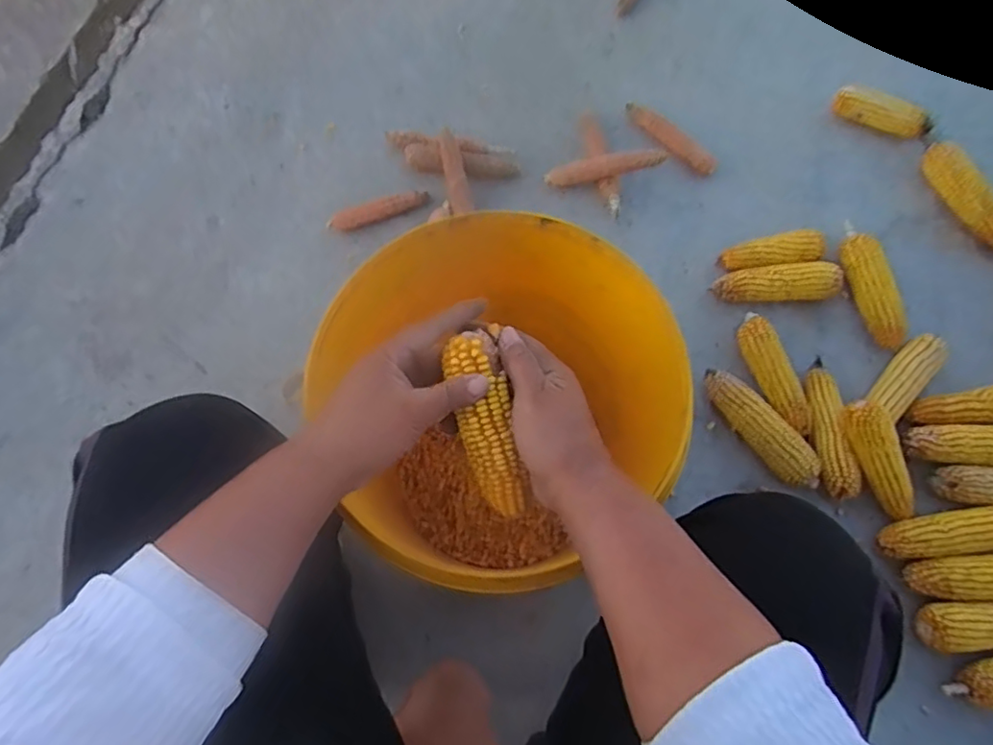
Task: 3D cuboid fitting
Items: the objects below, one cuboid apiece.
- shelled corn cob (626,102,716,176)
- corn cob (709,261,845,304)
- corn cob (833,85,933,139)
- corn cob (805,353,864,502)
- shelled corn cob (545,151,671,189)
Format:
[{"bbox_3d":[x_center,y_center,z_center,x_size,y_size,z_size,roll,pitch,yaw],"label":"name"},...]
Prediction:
[{"bbox_3d":[0.269,-0.369,0.940,0.027,0.025,0.171,-42,76,-13],"label":"shelled corn cob"},{"bbox_3d":[0.389,-0.120,0.842,0.174,0.041,0.052,-4,71,-1],"label":"corn cob"},{"bbox_3d":[0.597,-0.403,0.937,0.145,0.045,0.056,36,75,11],"label":"corn cob"},{"bbox_3d":[0.419,0.068,0.768,0.041,0.040,0.183,-2,71,0],"label":"corn cob"},{"bbox_3d":[0.160,-0.305,0.903,0.178,0.024,0.029,-4,68,25],"label":"shelled corn cob"}]

